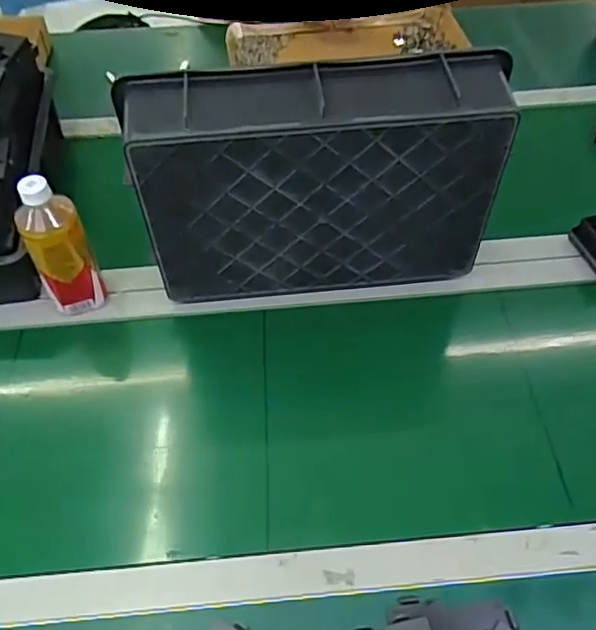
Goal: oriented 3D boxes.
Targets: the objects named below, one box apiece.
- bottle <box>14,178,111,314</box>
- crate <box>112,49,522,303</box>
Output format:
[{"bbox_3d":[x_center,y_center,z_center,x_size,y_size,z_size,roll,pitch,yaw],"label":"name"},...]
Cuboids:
[{"bbox_3d":[-0.276,-0.076,0.706,0.065,0.171,0.051,-27,56,-18],"label":"bottle"},{"bbox_3d":[0.022,-0.139,0.697,0.385,0.262,0.100,-6,53,-2],"label":"crate"}]

